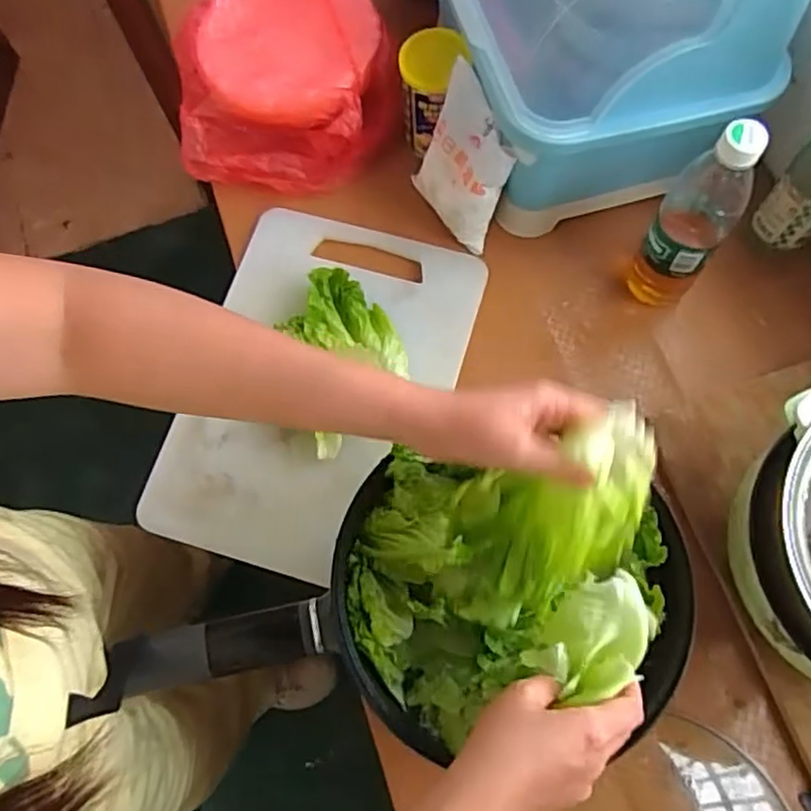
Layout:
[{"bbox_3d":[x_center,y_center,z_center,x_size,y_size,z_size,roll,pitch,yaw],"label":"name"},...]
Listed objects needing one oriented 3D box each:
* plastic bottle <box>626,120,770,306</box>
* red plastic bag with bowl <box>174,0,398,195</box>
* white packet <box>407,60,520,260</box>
[{"bbox_3d":[0.265,-0.170,0.633,0.062,0.229,0.061,32,75,12],"label":"plastic bottle"},{"bbox_3d":[-0.138,-0.382,0.790,0.236,0.092,0.262,-7,71,-1],"label":"red plastic bag with bowl"},{"bbox_3d":[0.056,-0.245,0.708,0.060,0.144,0.115,-25,72,-7],"label":"white packet"}]

